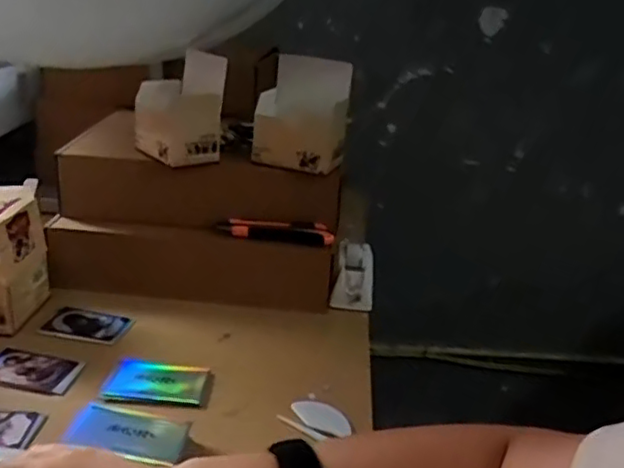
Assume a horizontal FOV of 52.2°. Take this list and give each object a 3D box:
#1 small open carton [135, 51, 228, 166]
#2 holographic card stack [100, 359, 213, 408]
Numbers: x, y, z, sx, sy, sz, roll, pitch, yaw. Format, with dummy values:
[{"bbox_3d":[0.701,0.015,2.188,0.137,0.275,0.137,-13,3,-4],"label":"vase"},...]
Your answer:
[{"bbox_3d":[-0.164,-0.156,0.782,0.071,0.117,0.111,-13,28,-37],"label":"small open carton"},{"bbox_3d":[-0.152,0.148,0.631,0.102,0.008,0.064,6,22,3],"label":"holographic card stack"}]

